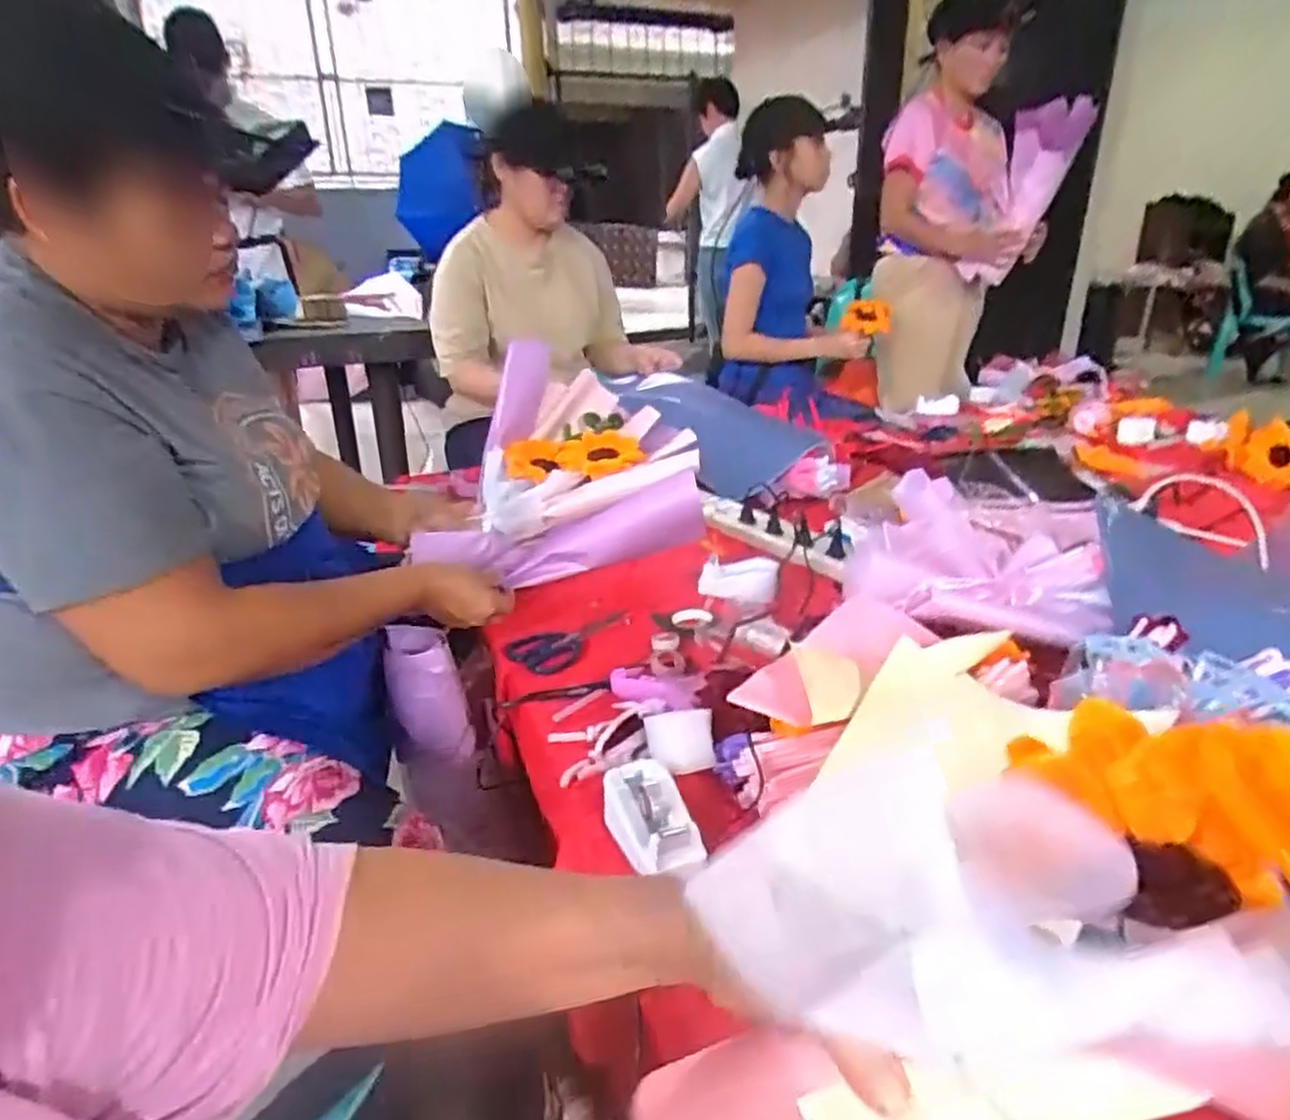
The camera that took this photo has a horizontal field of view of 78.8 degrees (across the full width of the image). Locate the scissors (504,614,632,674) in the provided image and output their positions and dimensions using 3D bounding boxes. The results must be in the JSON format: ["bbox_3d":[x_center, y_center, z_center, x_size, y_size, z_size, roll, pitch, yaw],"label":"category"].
[{"bbox_3d":[-0.089,0.092,0.917,0.070,0.017,0.149,17,30,36],"label":"scissors"}]

